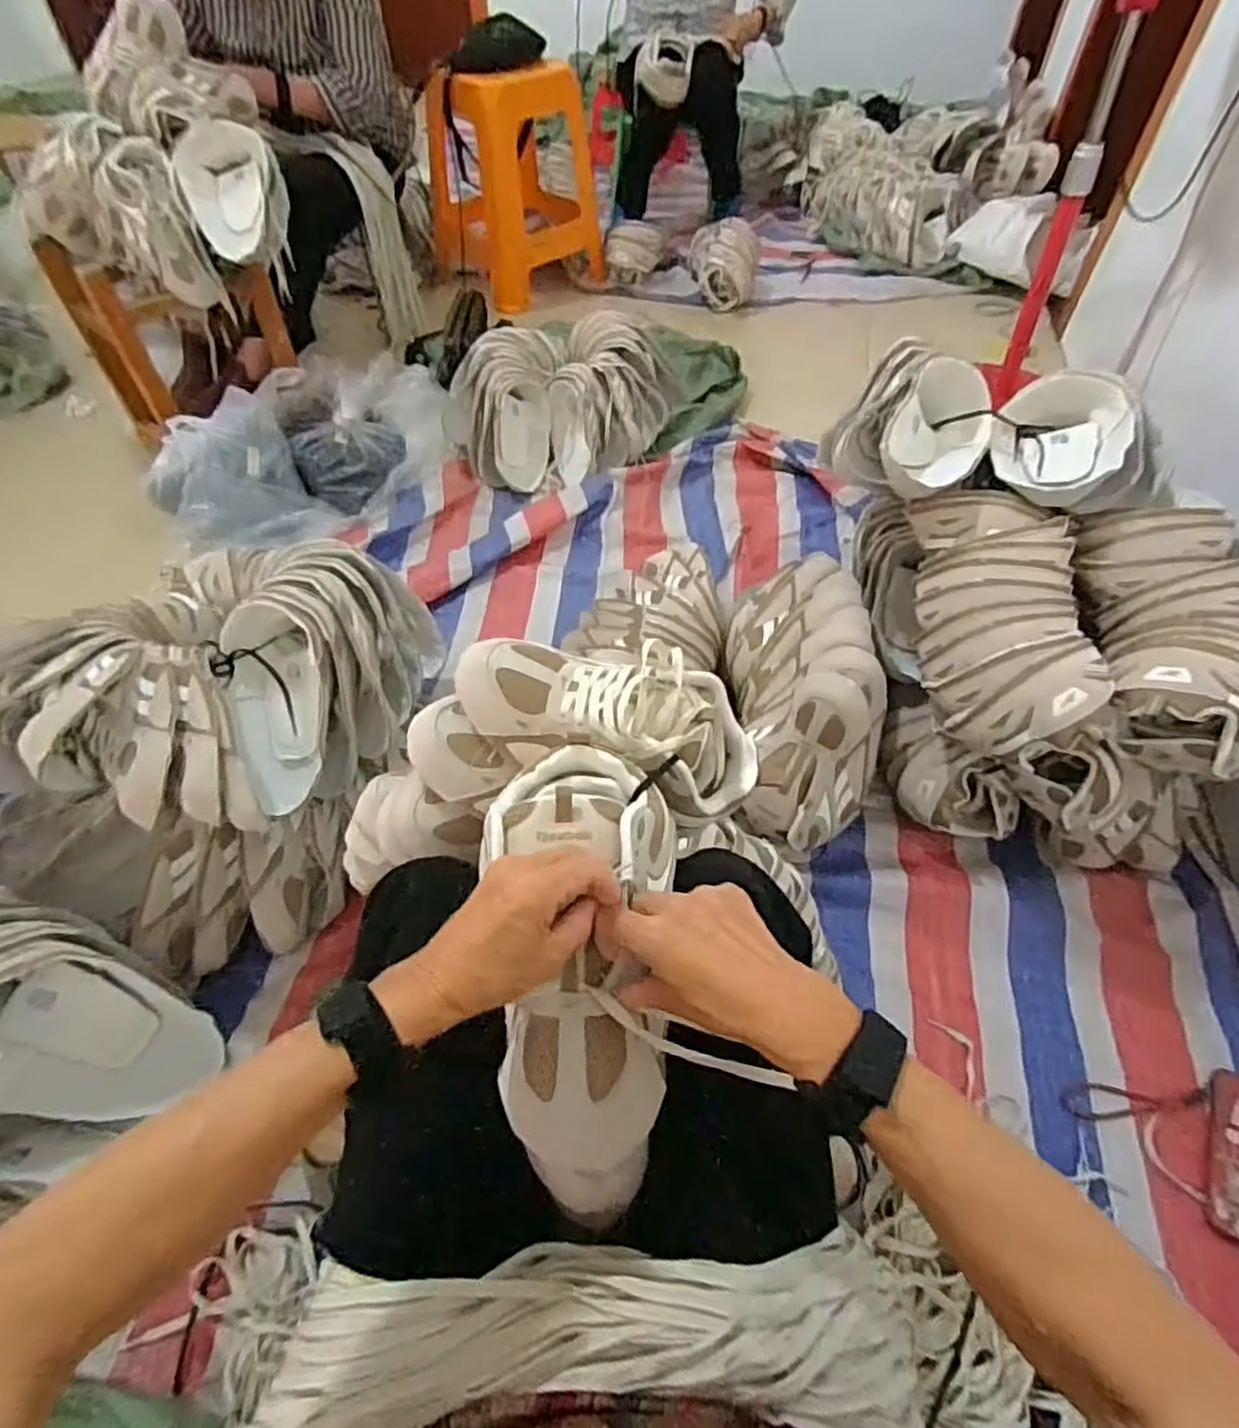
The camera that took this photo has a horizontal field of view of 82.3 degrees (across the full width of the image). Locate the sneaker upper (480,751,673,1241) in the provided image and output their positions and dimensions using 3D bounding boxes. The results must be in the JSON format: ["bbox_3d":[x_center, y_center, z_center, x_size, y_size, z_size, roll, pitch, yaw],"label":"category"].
[{"bbox_3d":[-0.021,0.160,0.448,0.116,0.065,0.281,-1,73,-1],"label":"sneaker upper"}]

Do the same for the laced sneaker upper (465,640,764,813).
[{"bbox_3d":[-0.010,0.002,0.579,0.249,0.100,0.113,8,53,6],"label":"laced sneaker upper"}]

